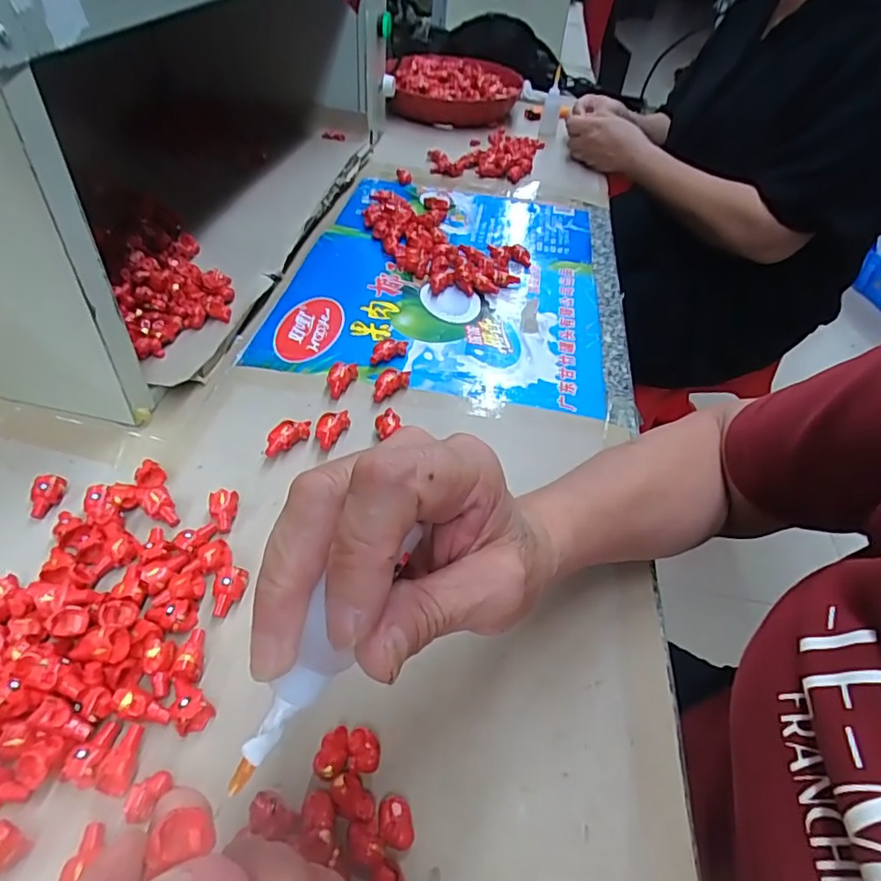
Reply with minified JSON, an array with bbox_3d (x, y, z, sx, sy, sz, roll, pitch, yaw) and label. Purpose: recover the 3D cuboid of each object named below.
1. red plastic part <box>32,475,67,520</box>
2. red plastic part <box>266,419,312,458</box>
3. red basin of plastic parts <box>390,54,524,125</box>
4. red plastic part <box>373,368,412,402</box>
[{"bbox_3d":[-0.241,0.034,0.347,0.016,0.013,0.024,-3,46,-9],"label":"red plastic part"},{"bbox_3d":[-0.106,-0.002,0.391,0.036,0.018,0.014,-31,56,-31],"label":"red plastic part"},{"bbox_3d":[0.025,-0.588,0.943,0.221,0.061,0.195,5,45,-1],"label":"red basin of plastic parts"},{"bbox_3d":[-0.039,-0.045,0.440,0.016,0.017,0.033,34,51,25],"label":"red plastic part"}]

